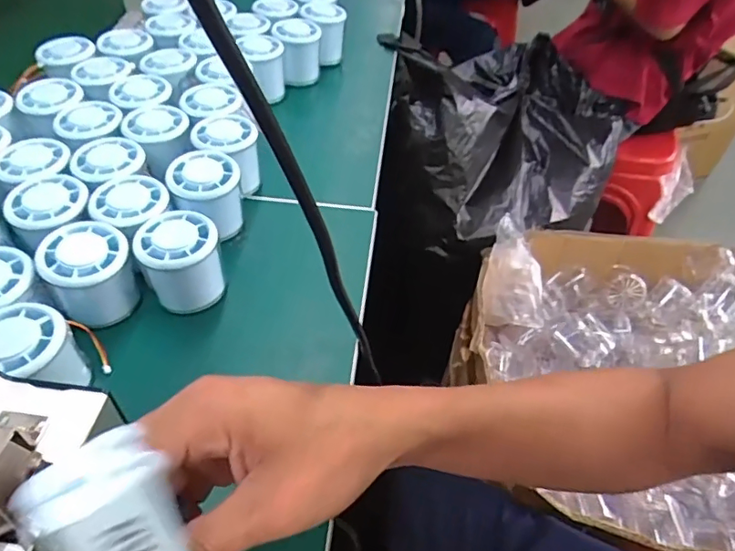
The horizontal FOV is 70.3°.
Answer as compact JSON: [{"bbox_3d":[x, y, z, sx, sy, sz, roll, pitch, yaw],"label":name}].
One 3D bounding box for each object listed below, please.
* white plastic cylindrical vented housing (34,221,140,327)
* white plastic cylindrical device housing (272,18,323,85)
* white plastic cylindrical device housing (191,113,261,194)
[{"bbox_3d":[-0.197,-0.002,0.374,0.054,0.050,0.056,2,48,-2],"label":"white plastic cylindrical vented housing"},{"bbox_3d":[-0.081,-0.258,0.617,0.055,0.065,0.061,-7,49,-10],"label":"white plastic cylindrical device housing"},{"bbox_3d":[-0.127,-0.110,0.479,0.054,0.053,0.062,-11,50,-13],"label":"white plastic cylindrical device housing"}]

